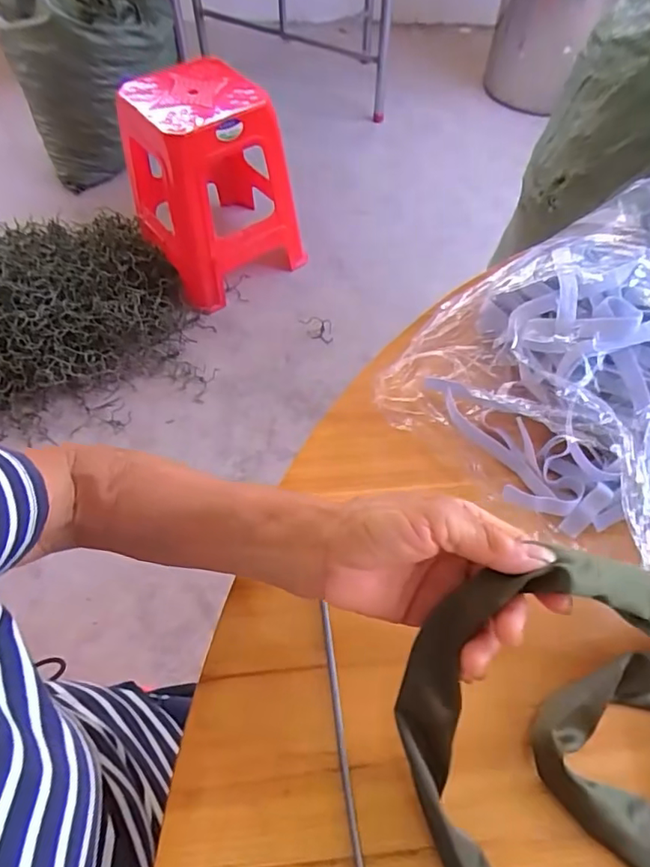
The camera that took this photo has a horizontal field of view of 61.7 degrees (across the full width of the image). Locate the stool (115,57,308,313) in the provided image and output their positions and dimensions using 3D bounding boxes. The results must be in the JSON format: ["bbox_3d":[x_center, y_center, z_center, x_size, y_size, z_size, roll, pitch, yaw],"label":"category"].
[{"bbox_3d":[-0.313,-0.689,1.500,0.418,0.470,0.445,-24,60,-15],"label":"stool"}]

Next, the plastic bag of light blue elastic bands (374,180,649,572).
[{"bbox_3d":[0.238,-0.060,0.396,0.331,0.084,0.246,-32,62,-20],"label":"plastic bag of light blue elastic bands"}]

